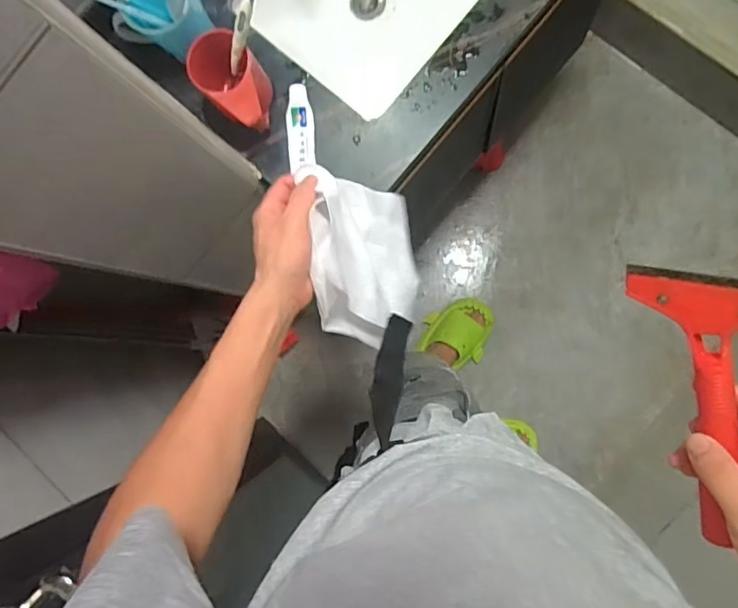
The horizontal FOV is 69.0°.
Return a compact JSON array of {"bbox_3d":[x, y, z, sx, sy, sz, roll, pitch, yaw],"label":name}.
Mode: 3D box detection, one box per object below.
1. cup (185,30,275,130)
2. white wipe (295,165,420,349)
[{"bbox_3d":[-0.162,-0.272,0.678,0.106,0.111,0.072,45,93,7],"label":"cup"},{"bbox_3d":[-0.004,-0.046,0.547,0.040,0.160,0.164,0,92,36],"label":"white wipe"}]

